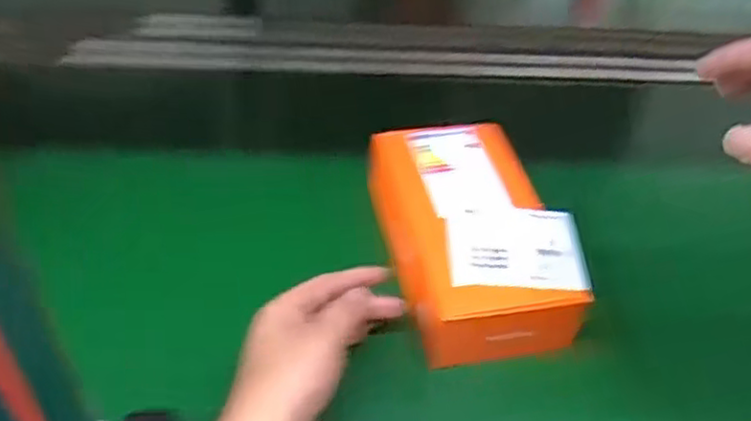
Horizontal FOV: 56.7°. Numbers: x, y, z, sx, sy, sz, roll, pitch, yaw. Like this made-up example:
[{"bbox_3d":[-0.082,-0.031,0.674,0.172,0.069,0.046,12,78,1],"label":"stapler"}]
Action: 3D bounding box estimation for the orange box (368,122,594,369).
[{"bbox_3d":[0.071,0.016,0.513,0.123,0.050,0.191,-4,43,-8],"label":"orange box"}]

